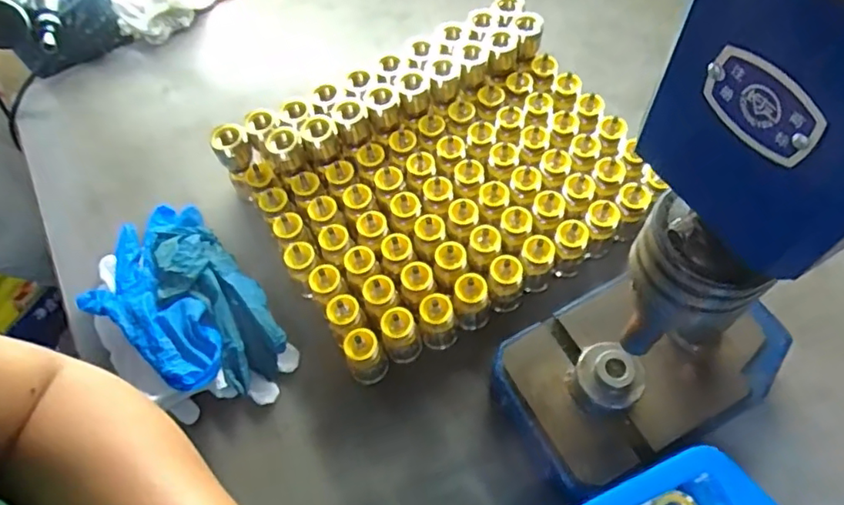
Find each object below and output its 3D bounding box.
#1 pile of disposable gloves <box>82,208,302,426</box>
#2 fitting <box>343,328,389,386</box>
[{"bbox_3d":[-0.212,0.052,0.492,0.135,0.034,0.223,-39,66,-16],"label":"pile of disposable gloves"},{"bbox_3d":[-0.045,0.083,0.455,0.029,0.062,0.028,-2,62,3],"label":"fitting"}]

